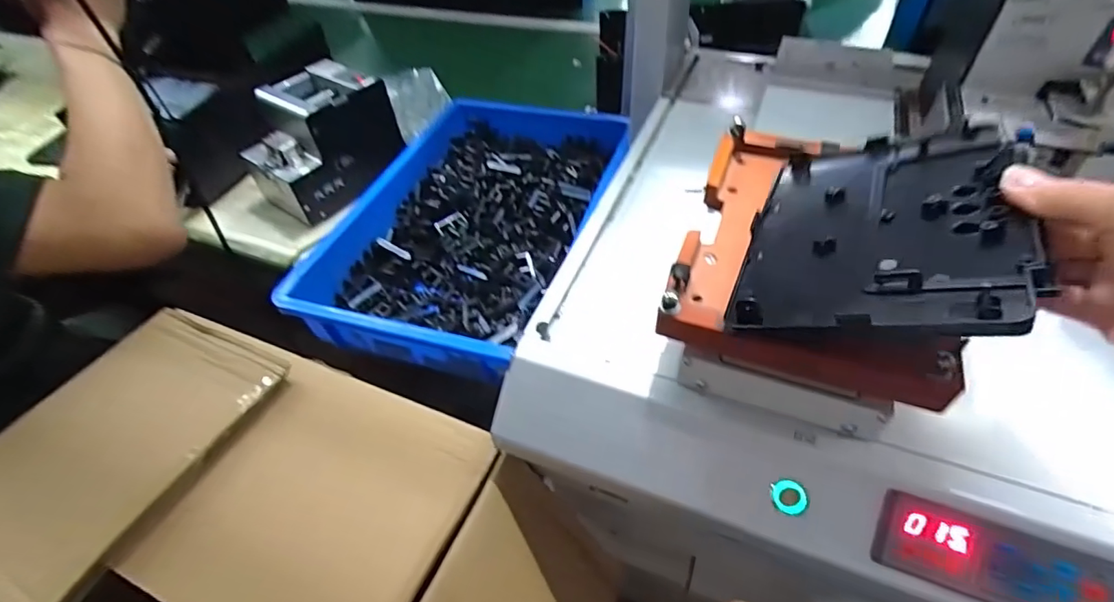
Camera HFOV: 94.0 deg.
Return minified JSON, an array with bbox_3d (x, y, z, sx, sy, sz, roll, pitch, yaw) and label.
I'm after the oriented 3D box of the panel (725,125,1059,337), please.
[{"bbox_3d":[0.183,-0.046,0.298,0.131,0.013,0.181,0,41,38],"label":"panel"}]

